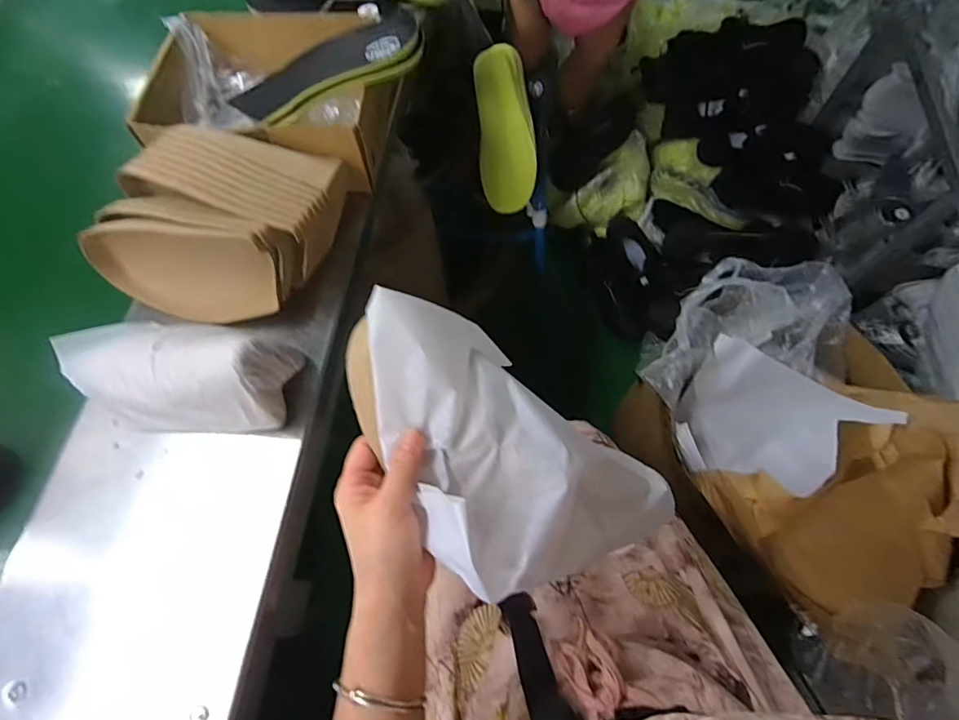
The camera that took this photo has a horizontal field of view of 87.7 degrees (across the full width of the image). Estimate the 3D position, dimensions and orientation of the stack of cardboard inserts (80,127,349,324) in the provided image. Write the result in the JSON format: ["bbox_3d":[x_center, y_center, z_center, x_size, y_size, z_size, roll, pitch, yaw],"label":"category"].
[{"bbox_3d":[-0.284,-0.156,0.557,0.227,0.140,0.192,12,65,5],"label":"stack of cardboard inserts"}]

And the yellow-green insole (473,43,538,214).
[{"bbox_3d":[0.050,-0.429,0.931,0.106,0.033,0.317,-5,87,-3],"label":"yellow-green insole"}]

